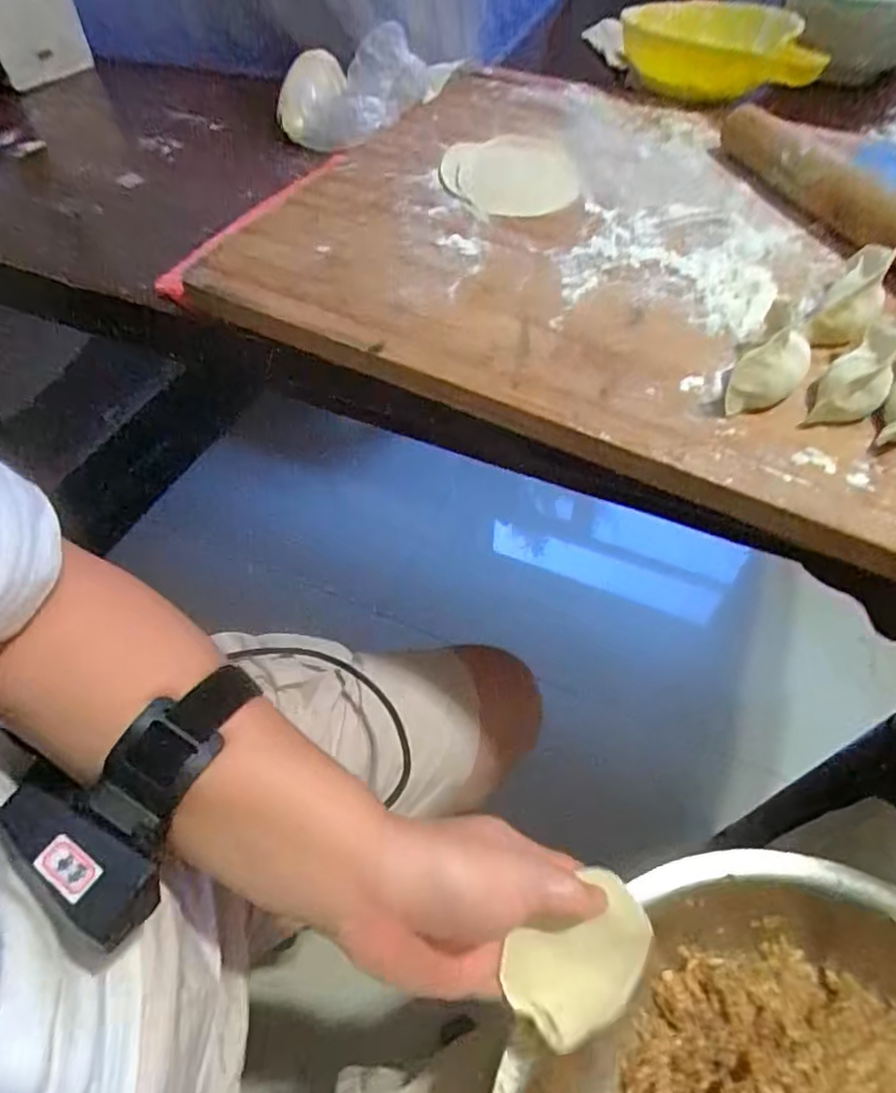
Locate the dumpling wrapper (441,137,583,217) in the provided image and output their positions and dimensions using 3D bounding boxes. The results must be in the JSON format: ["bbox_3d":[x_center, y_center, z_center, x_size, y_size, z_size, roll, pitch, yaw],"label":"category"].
[{"bbox_3d":[0.043,-0.263,0.450,0.093,0.008,0.099,4,60,-1],"label":"dumpling wrapper"}]

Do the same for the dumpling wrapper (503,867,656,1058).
[{"bbox_3d":[0.069,0.206,0.313,0.075,0.009,0.065,-40,99,-7],"label":"dumpling wrapper"}]

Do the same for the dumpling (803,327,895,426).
[{"bbox_3d":[0.188,-0.078,0.291,0.026,0.030,0.043,26,59,19],"label":"dumpling"}]

